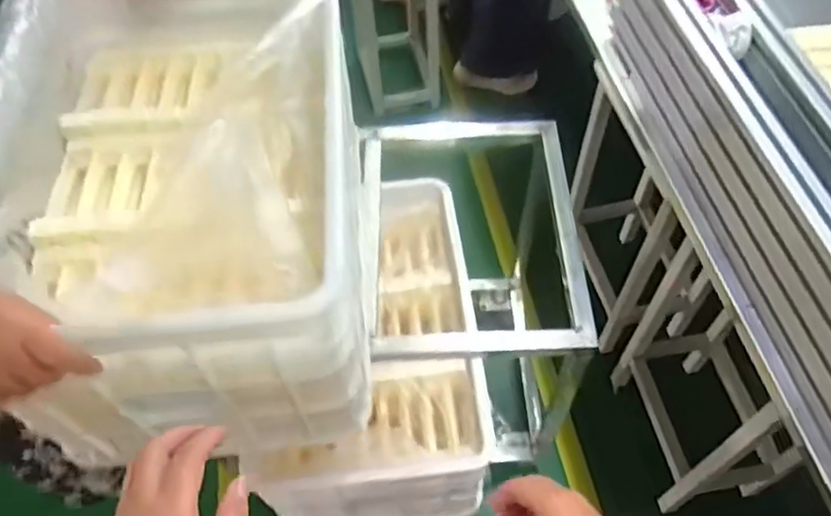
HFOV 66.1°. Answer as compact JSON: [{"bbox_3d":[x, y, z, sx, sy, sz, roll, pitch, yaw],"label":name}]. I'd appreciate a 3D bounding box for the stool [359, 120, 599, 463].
[{"bbox_3d":[0.086,0.082,1.145,0.308,0.549,0.428,-4,57,-2],"label":"stool"}]

